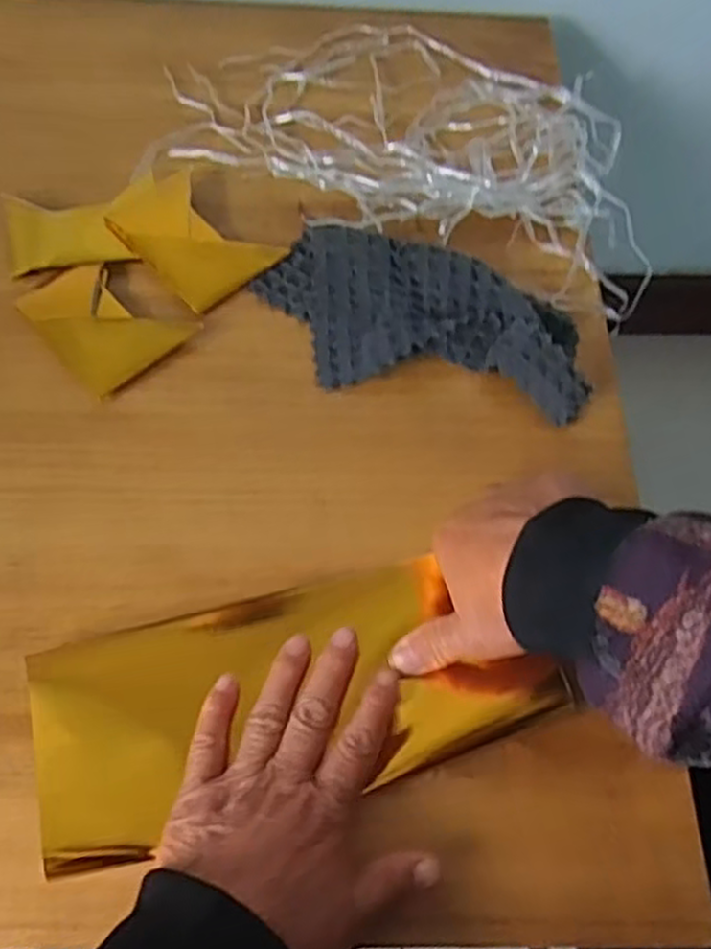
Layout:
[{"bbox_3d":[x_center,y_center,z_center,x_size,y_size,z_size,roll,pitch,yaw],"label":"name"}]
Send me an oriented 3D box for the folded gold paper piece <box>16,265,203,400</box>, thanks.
[{"bbox_3d":[-0.155,-0.097,0.473,0.069,0.007,0.090,-40,71,-20],"label":"folded gold paper piece"}]

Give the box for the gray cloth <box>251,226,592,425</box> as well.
[{"bbox_3d":[0.040,-0.094,0.471,0.204,0.027,0.097,15,63,6],"label":"gray cloth"}]

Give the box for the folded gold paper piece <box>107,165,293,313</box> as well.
[{"bbox_3d":[-0.108,-0.156,0.498,0.104,0.014,0.072,41,69,18],"label":"folded gold paper piece"}]

